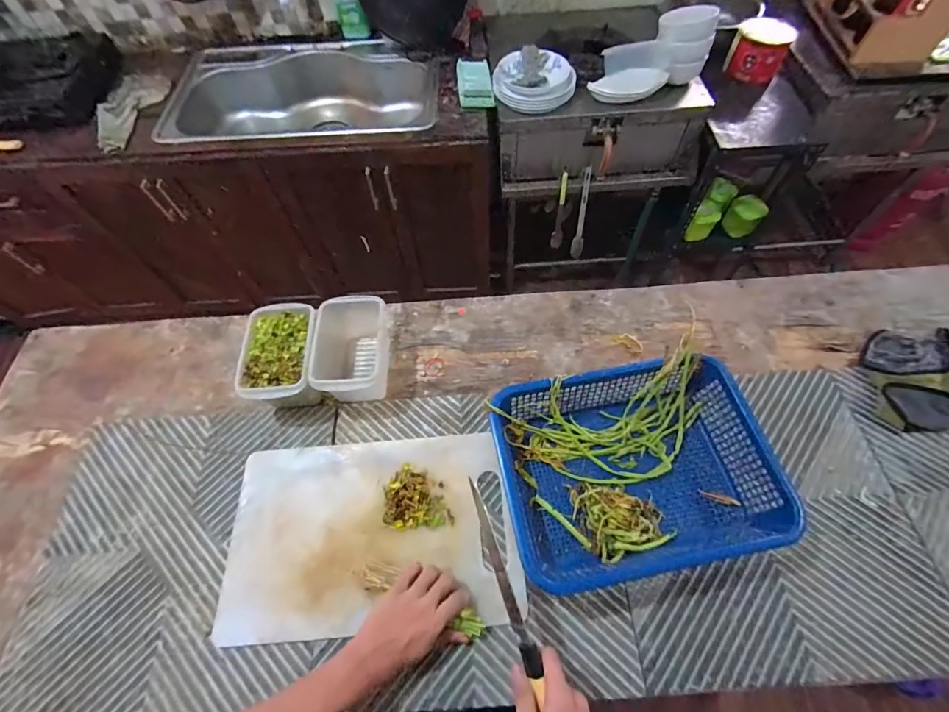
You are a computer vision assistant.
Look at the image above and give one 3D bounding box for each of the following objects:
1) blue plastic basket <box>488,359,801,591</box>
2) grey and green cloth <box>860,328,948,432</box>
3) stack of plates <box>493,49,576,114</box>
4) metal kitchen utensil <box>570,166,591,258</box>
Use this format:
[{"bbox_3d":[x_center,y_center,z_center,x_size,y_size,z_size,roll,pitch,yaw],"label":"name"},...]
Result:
[{"bbox_3d":[0.209,0.153,0.577,0.328,0.097,0.253,-11,59,-2],"label":"blue plastic basket"},{"bbox_3d":[0.667,0.029,0.627,0.126,0.042,0.175,15,62,13],"label":"grey and green cloth"},{"bbox_3d":[0.162,-0.767,1.181,0.209,0.056,0.189,-8,59,-1],"label":"stack of plates"},{"bbox_3d":[0.330,-0.434,1.305,0.036,0.271,0.026,6,38,8],"label":"metal kitchen utensil"}]

